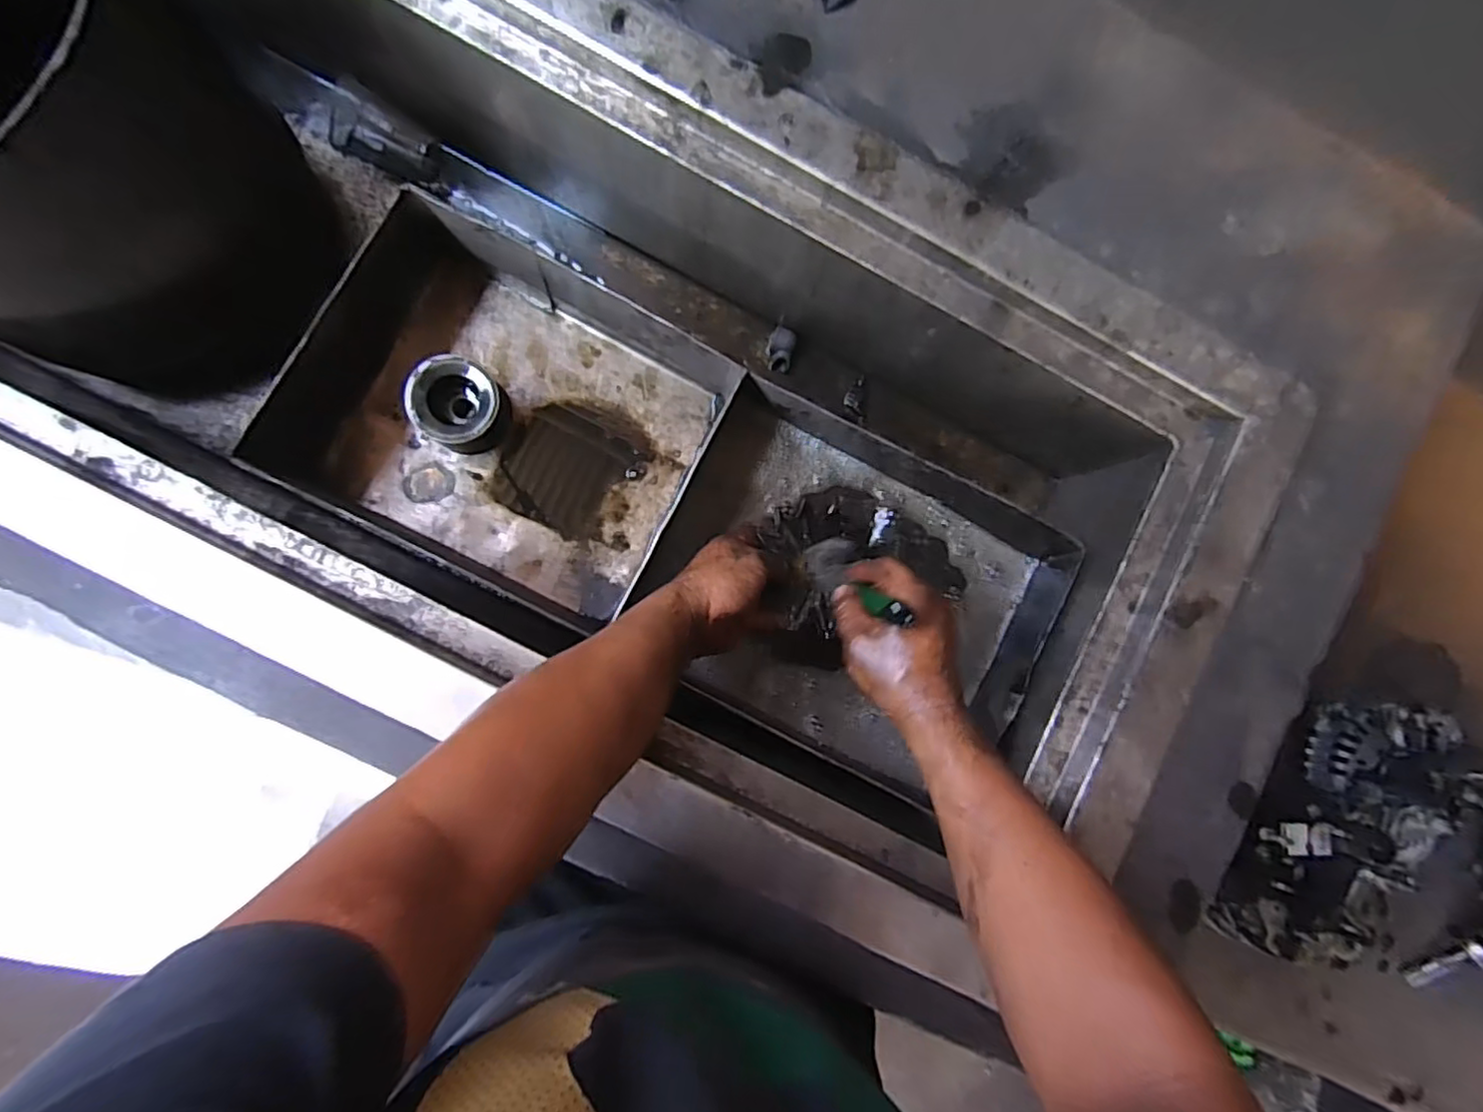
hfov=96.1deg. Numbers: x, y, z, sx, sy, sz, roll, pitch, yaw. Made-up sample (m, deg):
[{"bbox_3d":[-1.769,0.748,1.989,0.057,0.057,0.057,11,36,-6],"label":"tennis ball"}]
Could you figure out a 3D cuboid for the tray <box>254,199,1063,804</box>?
[{"bbox_3d":[-0.046,-0.041,0.626,0.675,0.117,0.286,27,85,-4],"label":"tray"}]

